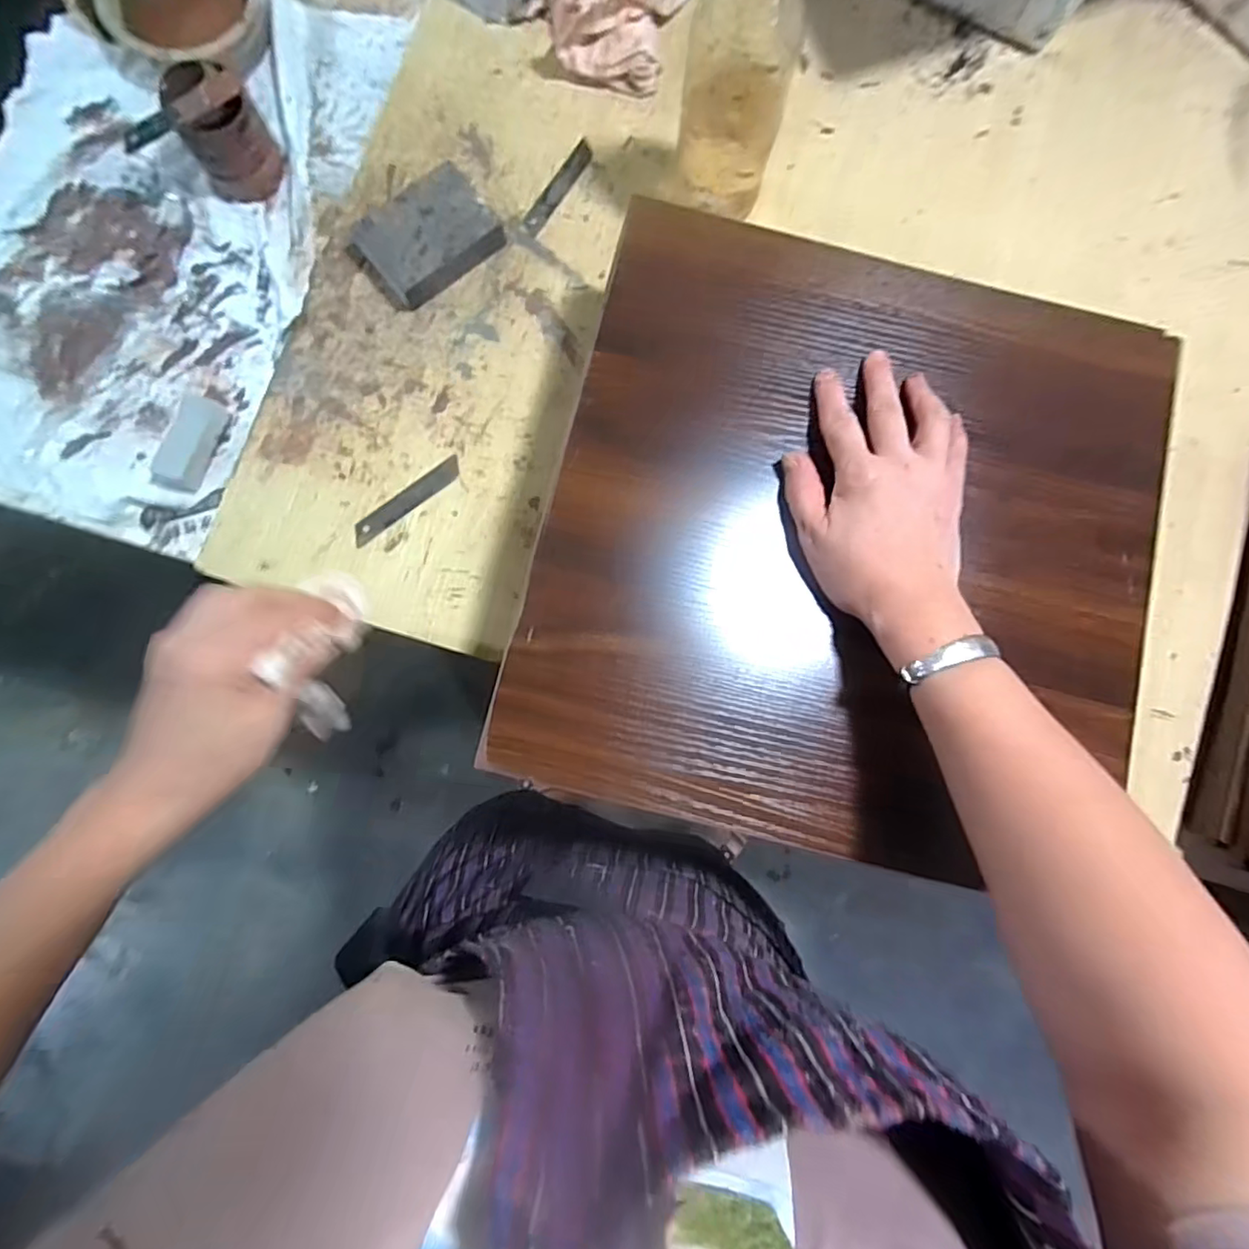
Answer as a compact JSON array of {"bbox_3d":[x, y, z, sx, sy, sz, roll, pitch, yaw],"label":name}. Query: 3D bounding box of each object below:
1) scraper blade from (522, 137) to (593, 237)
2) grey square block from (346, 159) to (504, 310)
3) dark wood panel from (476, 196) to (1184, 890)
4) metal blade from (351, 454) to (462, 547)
[{"bbox_3d":[-0.055,-0.367,0.498,0.017,0.004,0.096,31,82,1],"label":"scraper blade"},{"bbox_3d":[-0.156,-0.306,0.473,0.106,0.027,0.072,-40,86,-7],"label":"grey square block"},{"bbox_3d":[0.141,-0.055,0.366,0.372,0.020,0.371,14,82,-1],"label":"dark wood panel"},{"bbox_3d":[-0.168,-0.096,0.459,0.098,0.004,0.016,-38,86,-7],"label":"metal blade"}]

